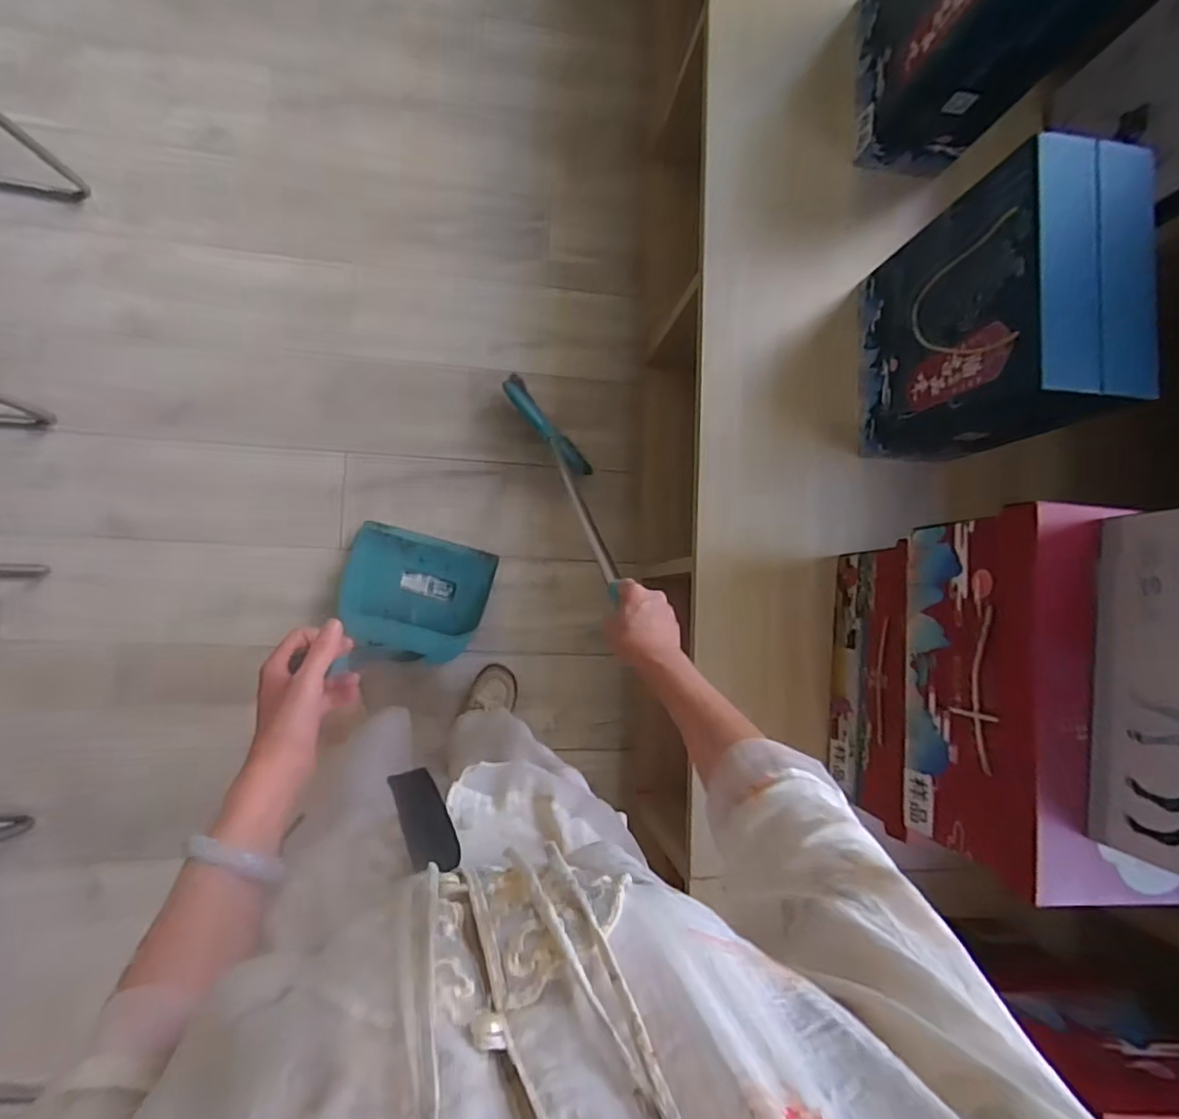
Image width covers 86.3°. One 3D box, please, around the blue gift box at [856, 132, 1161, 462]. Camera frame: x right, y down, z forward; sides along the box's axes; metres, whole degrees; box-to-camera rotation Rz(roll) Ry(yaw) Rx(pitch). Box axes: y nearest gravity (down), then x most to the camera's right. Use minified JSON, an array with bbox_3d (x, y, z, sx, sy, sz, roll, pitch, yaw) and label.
[{"bbox_3d":[0.571,-0.334,0.911,0.197,0.352,0.325,0,87,-9],"label":"blue gift box"}]

